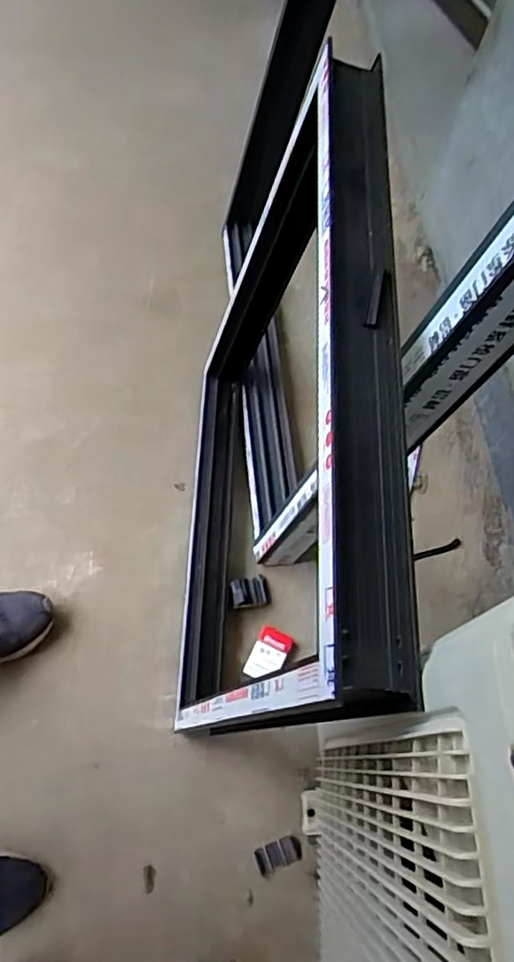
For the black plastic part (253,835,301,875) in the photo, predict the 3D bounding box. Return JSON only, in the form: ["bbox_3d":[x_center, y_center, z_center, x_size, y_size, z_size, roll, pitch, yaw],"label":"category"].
[{"bbox_3d":[0.034,0.578,0.983,0.071,0.004,0.037,-18,67,-11],"label":"black plastic part"}]

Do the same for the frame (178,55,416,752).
[{"bbox_3d":[0.000,-0.041,0.878,0.084,0.687,0.705,9,65,-14],"label":"frame"}]

